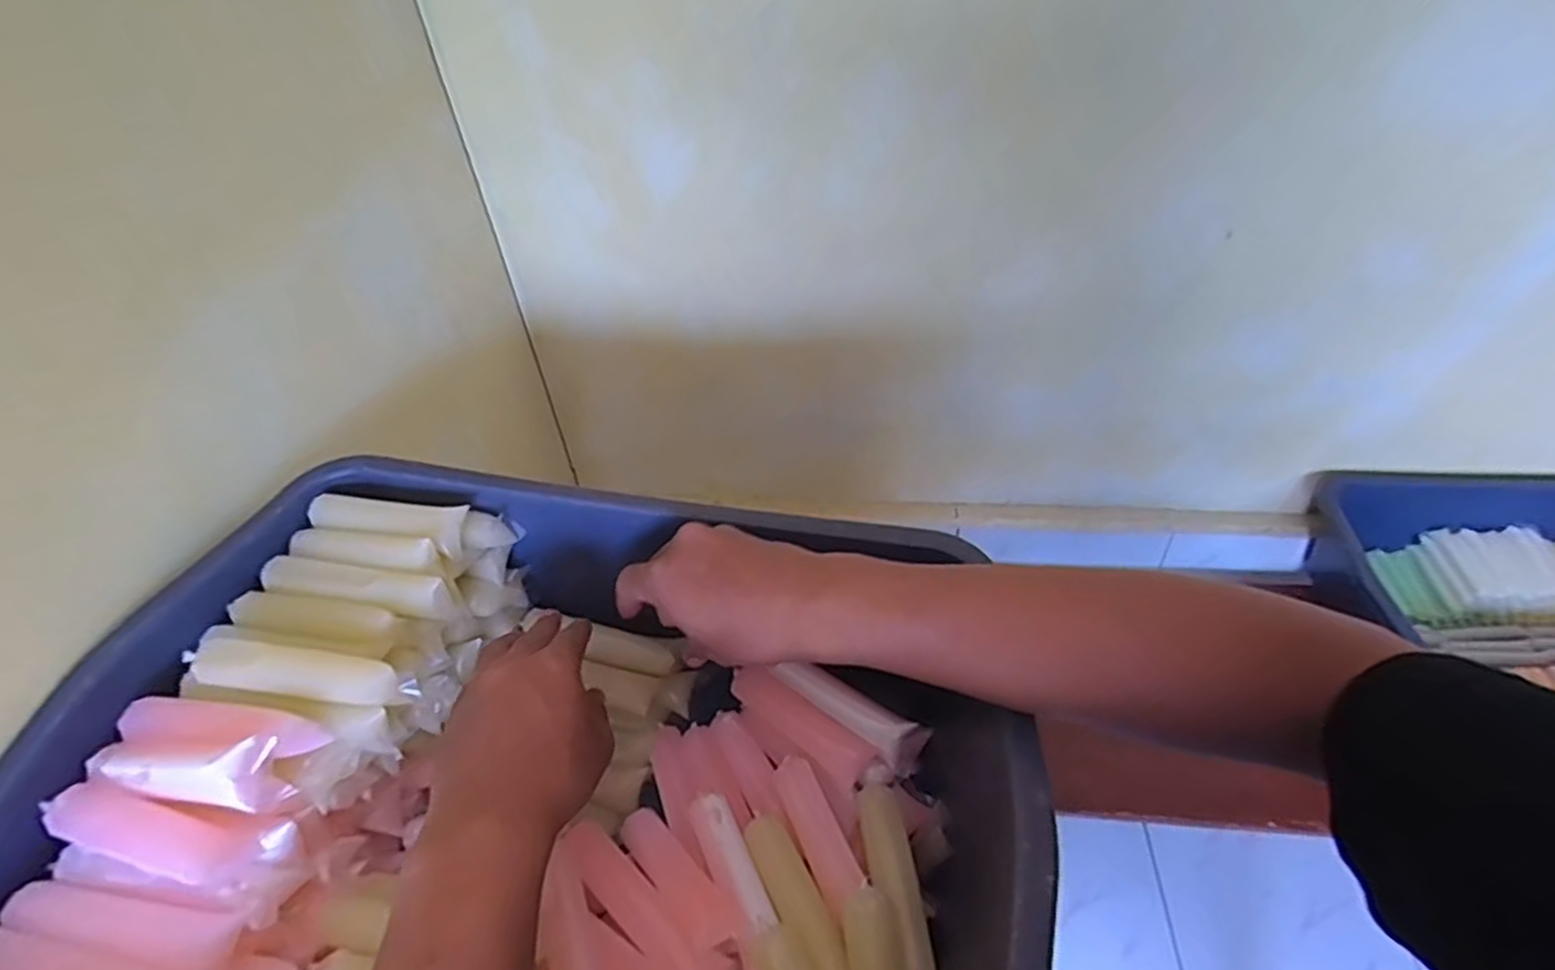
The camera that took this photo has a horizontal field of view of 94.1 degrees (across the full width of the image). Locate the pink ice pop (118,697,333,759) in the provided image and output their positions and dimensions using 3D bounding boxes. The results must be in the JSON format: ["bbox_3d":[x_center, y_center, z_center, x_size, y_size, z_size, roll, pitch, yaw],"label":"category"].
[{"bbox_3d":[-0.298,0.125,0.382,0.114,0.026,0.030,5,47,8],"label":"pink ice pop"}]

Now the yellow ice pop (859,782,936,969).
[{"bbox_3d":[0.069,0.226,0.405,0.026,0.022,0.120,-9,47,-6],"label":"yellow ice pop"}]

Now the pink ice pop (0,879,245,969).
[{"bbox_3d":[-0.307,0.208,0.339,0.107,0.017,0.028,4,47,7],"label":"pink ice pop"}]

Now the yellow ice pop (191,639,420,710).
[{"bbox_3d":[-0.263,0.107,0.405,0.113,0.029,0.023,4,47,7],"label":"yellow ice pop"}]

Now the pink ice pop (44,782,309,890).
[{"bbox_3d":[-0.303,0.176,0.361,0.118,0.022,0.033,14,48,-1],"label":"pink ice pop"}]

